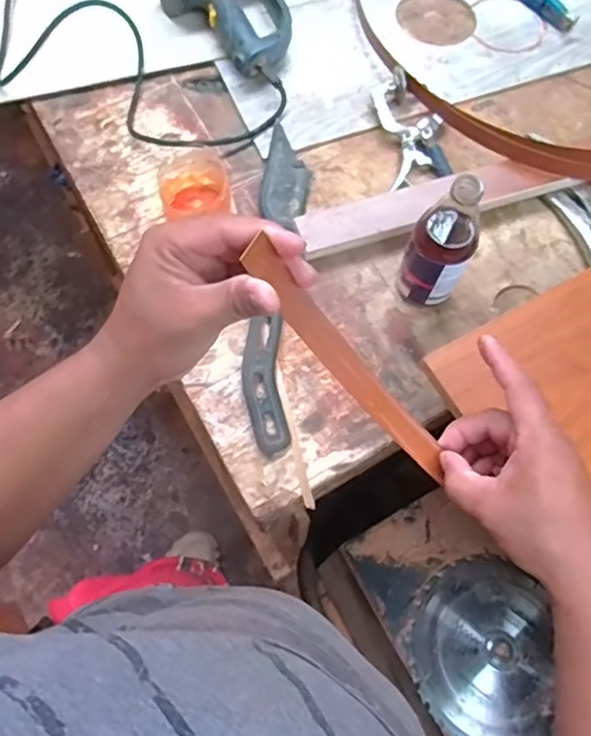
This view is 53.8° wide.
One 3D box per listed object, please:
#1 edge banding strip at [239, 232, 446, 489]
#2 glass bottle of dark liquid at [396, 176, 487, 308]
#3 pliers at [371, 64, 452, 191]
[{"bbox_3d":[0.036,0.002,0.357,0.202,0.016,0.021,47,67,-31],"label":"edge banding strip"},{"bbox_3d":[0.141,-0.117,0.569,0.059,0.161,0.049,24,69,8],"label":"glass bottle of dark liquid"},{"bbox_3d":[0.143,-0.292,0.713,0.080,0.037,0.163,-6,68,-4],"label":"pliers"}]

